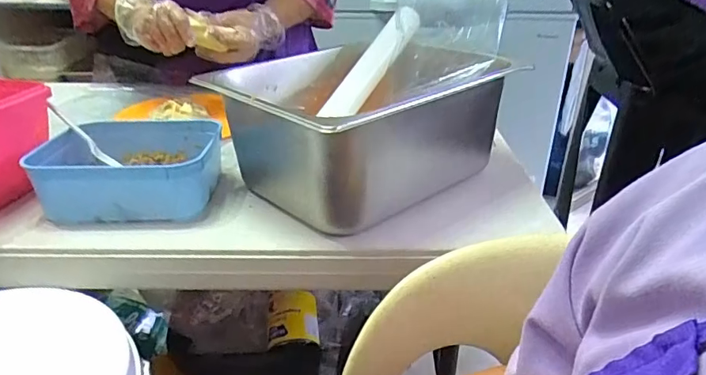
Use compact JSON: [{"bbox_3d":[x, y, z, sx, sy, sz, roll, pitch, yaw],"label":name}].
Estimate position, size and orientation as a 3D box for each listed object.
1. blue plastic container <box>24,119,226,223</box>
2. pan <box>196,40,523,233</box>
[{"bbox_3d":[-0.257,-0.024,0.591,0.178,0.066,0.151,-2,27,-4],"label":"blue plastic container"},{"bbox_3d":[0.007,-0.075,0.607,0.305,0.144,0.257,-23,35,-37],"label":"pan"}]

